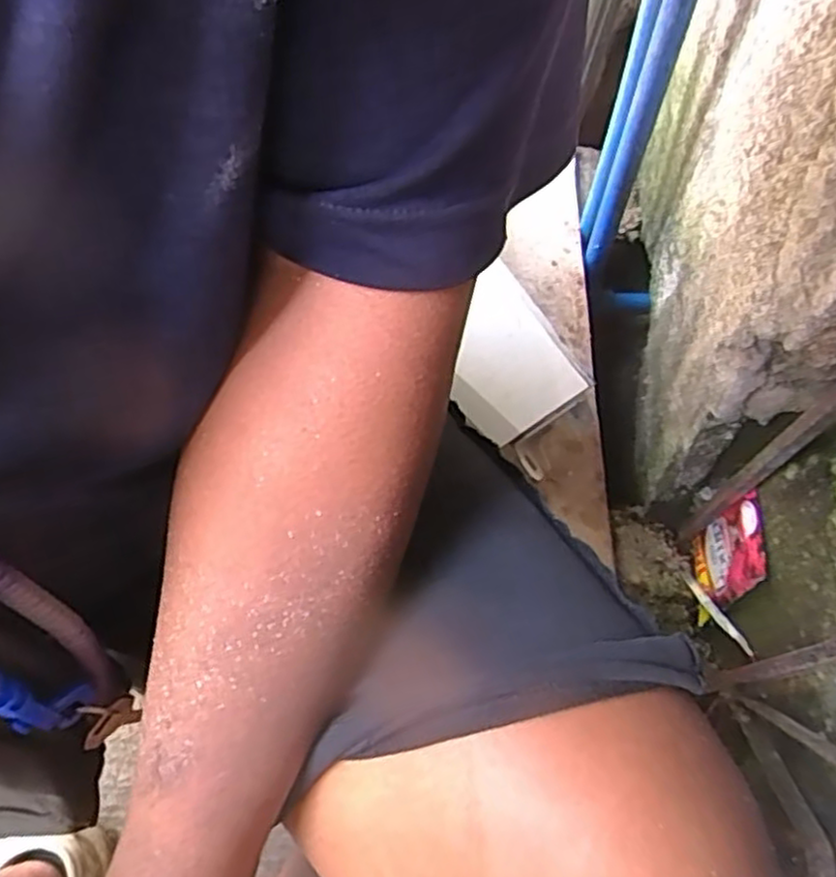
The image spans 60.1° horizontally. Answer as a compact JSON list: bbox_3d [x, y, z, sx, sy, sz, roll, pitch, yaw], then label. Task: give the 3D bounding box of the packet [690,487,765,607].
[{"bbox_3d":[0.212,0.083,0.497,0.010,0.105,0.060,4,66,2],"label":"packet"}]

